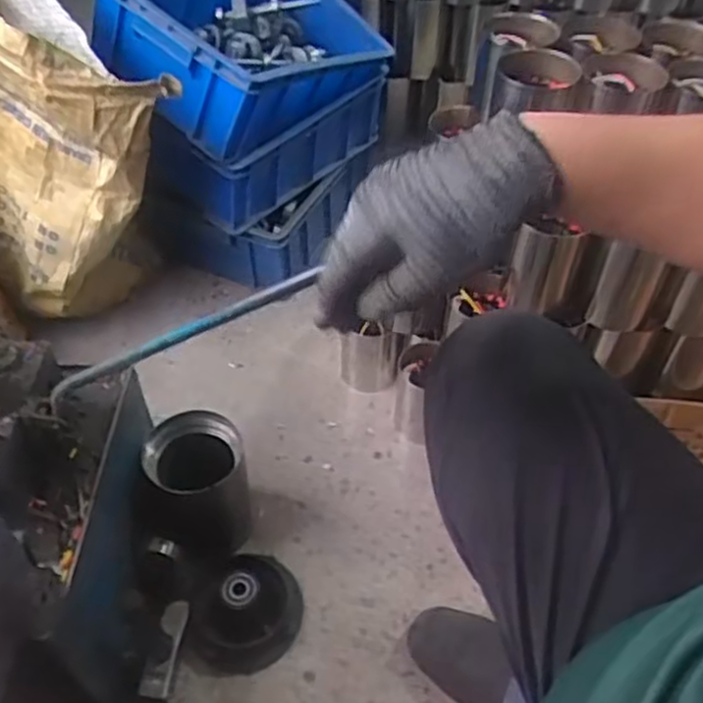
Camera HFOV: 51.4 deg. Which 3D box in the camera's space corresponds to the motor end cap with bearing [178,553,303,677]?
[{"bbox_3d":[-0.133,0.307,0.890,0.138,0.065,0.145,0,48,0],"label":"motor end cap with bearing"}]

